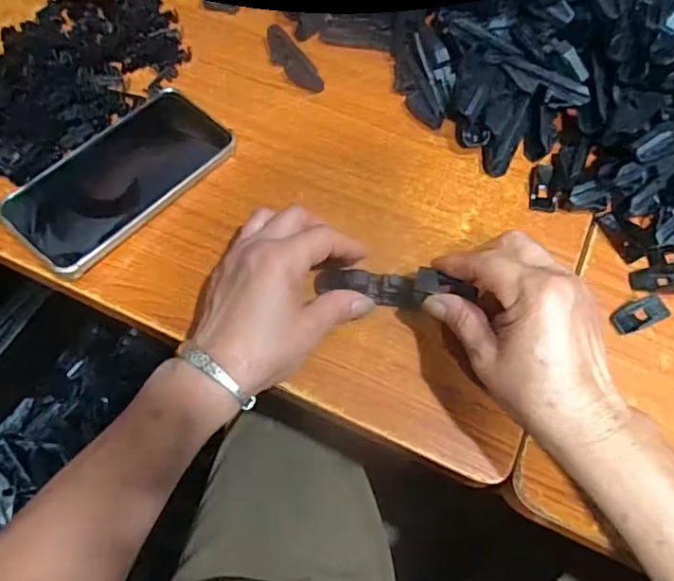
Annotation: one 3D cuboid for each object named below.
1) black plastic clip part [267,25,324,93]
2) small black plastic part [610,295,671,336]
[{"bbox_3d":[-0.039,-0.199,0.470,0.016,0.027,0.072,-37,72,-16],"label":"black plastic clip part"},{"bbox_3d":[0.213,0.016,0.387,0.043,0.004,0.019,-20,68,-10],"label":"small black plastic part"}]

